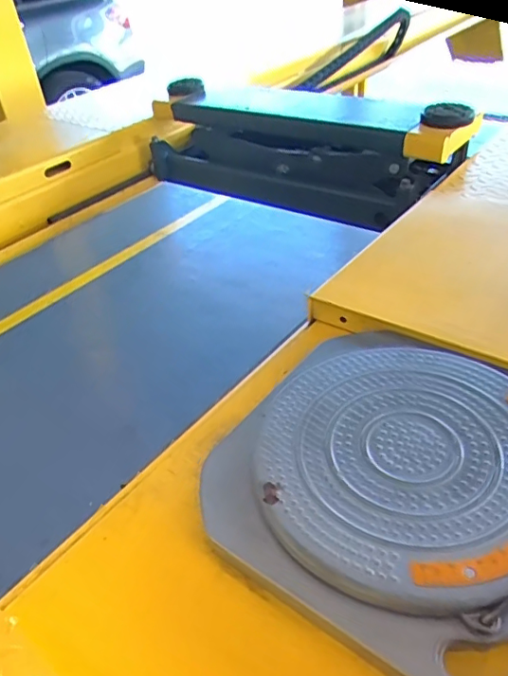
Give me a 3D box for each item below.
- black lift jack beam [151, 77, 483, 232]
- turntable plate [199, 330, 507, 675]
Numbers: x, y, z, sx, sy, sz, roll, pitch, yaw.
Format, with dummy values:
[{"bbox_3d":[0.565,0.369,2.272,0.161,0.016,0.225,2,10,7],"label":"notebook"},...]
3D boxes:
[{"bbox_3d":[0.086,-0.503,1.485,0.928,0.286,0.220,25,48,34],"label":"black lift jack beam"},{"bbox_3d":[0.174,0.143,0.585,0.372,0.062,0.376,21,46,31],"label":"turntable plate"}]

